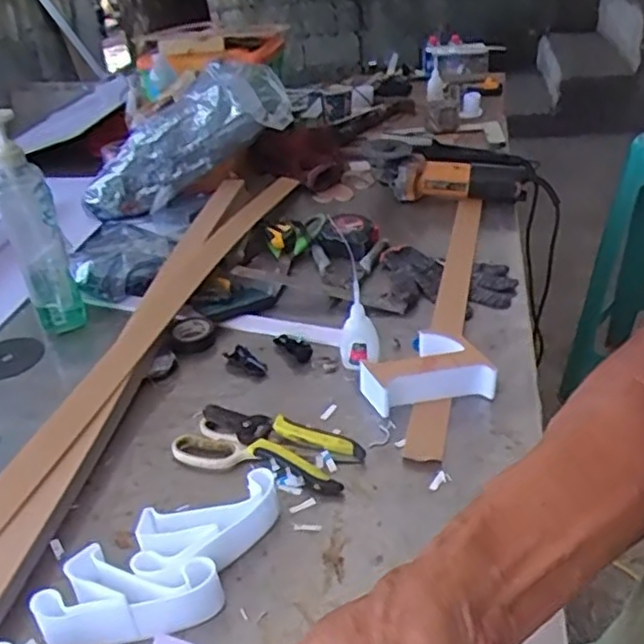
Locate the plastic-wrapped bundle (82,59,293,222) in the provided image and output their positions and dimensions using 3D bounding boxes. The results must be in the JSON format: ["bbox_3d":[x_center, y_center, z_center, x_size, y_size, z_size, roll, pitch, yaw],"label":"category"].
[{"bbox_3d":[-0.246,-0.322,1.206,0.403,0.150,0.160,-35,36,1],"label":"plastic-wrapped bundle"}]

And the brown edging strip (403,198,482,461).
[{"bbox_3d":[0.178,-0.039,0.928,0.041,0.007,0.642,6,34,14],"label":"brown edging strip"}]

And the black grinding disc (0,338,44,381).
[{"bbox_3d":[-0.399,0.046,0.864,0.084,0.006,0.070,-20,46,-23],"label":"black grinding disc"}]

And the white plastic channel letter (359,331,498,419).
[{"bbox_3d":[0.111,0.053,0.750,0.132,0.048,0.083,-9,33,-6],"label":"white plastic channel letter"}]

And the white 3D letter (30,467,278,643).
[{"bbox_3d":[-0.123,0.199,0.556,0.203,0.043,0.090,-18,35,-19],"label":"white 3D letter"}]

